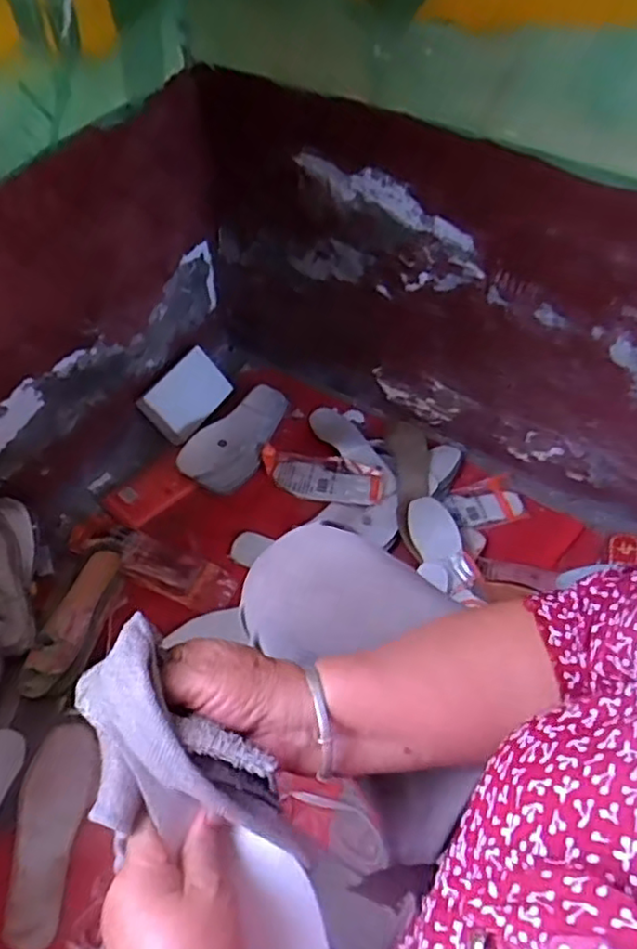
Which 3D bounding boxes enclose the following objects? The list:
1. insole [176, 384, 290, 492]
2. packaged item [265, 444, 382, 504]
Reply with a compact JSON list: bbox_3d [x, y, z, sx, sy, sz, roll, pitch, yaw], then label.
[{"bbox_3d":[-0.139,-0.070,1.128,0.111,0.021,0.229,33,58,-5],"label":"insole"},{"bbox_3d":[0.001,0.000,1.089,0.212,0.016,0.081,16,55,11],"label":"packaged item"}]

